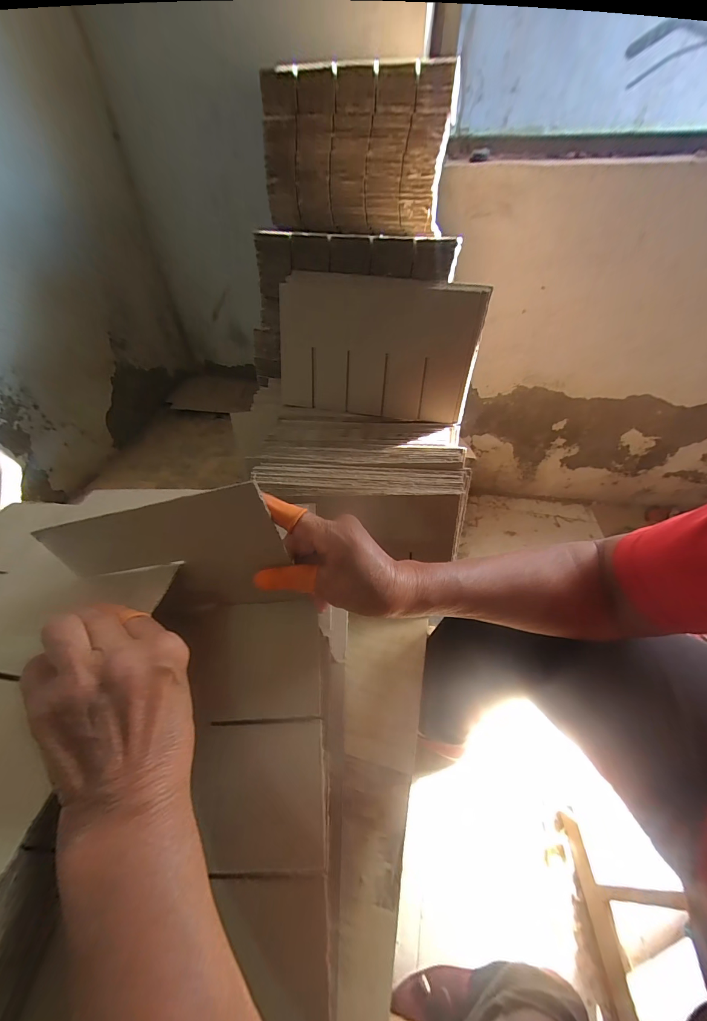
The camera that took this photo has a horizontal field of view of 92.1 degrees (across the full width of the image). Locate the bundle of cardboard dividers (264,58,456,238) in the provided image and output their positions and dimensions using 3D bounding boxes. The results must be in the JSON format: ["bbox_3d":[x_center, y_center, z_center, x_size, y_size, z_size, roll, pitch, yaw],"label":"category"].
[{"bbox_3d":[0.006,-0.564,0.549,0.280,0.177,0.107,6,46,7],"label":"bundle of cardboard dividers"}]

